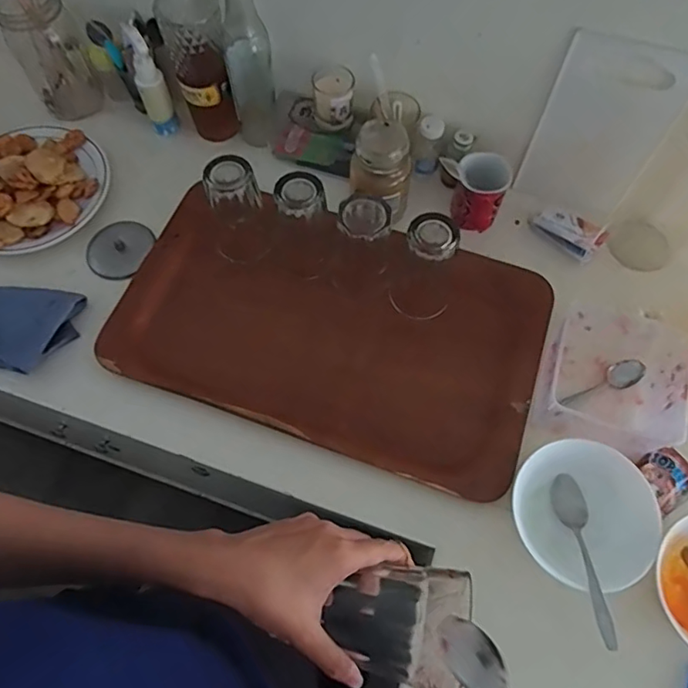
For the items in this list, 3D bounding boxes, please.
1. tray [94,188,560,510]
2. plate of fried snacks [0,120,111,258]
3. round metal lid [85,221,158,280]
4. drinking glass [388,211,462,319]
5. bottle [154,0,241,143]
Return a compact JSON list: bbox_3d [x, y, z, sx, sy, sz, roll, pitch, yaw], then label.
[{"bbox_3d":[-0.021,-0.019,0.666,0.498,0.038,0.280,17,73,6],"label":"tray"},{"bbox_3d":[-0.434,-0.222,0.729,0.208,0.046,0.198,0,65,1],"label":"plate of fried snacks"},{"bbox_3d":[-0.294,-0.125,0.724,0.079,0.021,0.091,24,68,11],"label":"round metal lid"},{"bbox_3d":[0.095,-0.094,0.636,0.075,0.114,0.071,12,66,6],"label":"drinking glass"},{"bbox_3d":[-0.190,-0.384,0.691,0.072,0.278,0.065,-20,67,-8],"label":"bottle"}]

